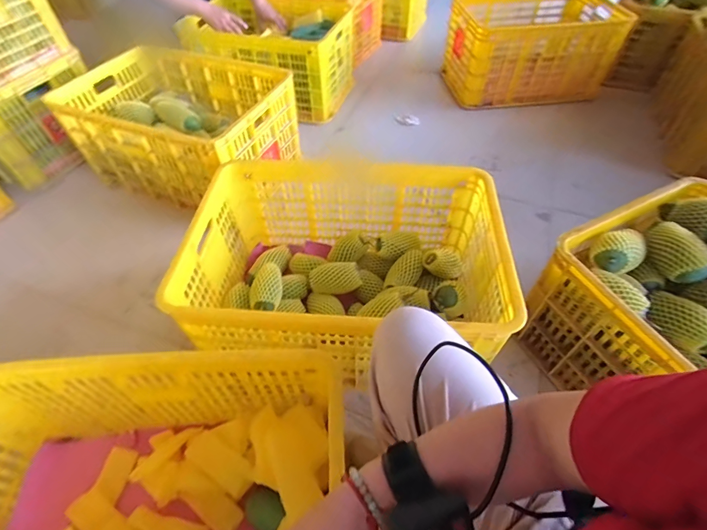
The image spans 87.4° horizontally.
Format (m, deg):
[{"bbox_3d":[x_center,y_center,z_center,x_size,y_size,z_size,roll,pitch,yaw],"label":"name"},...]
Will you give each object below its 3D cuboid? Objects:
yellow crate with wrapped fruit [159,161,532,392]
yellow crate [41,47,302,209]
[{"bbox_3d":[-0.015,0.012,0.821,0.596,0.280,0.430,3,51,3],"label":"yellow crate with wrapped fruit"},{"bbox_3d":[-0.555,-0.463,1.236,0.657,0.281,0.460,17,53,14],"label":"yellow crate"}]

